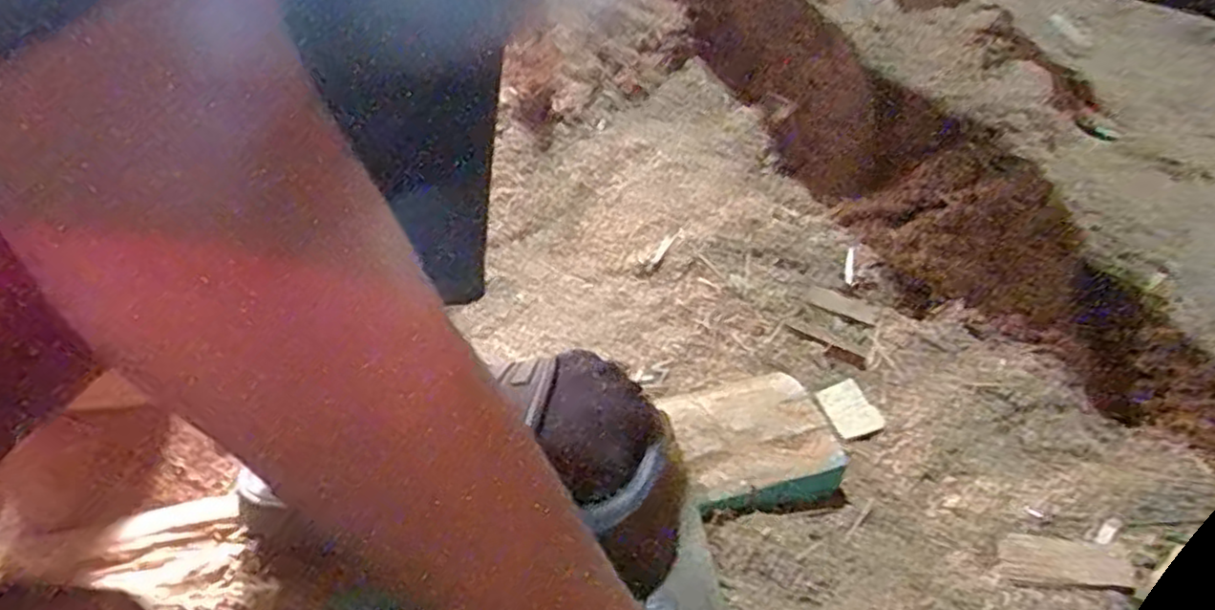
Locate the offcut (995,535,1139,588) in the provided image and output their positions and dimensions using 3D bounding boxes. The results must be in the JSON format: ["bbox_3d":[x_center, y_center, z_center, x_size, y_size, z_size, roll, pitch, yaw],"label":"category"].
[{"bbox_3d":[0.264,0.148,0.420,0.069,0.010,0.025,6,50,7],"label":"offcut"}]

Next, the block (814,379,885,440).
[{"bbox_3d":[0.170,0.073,0.510,0.035,0.008,0.044,-16,51,-11],"label":"block"}]

